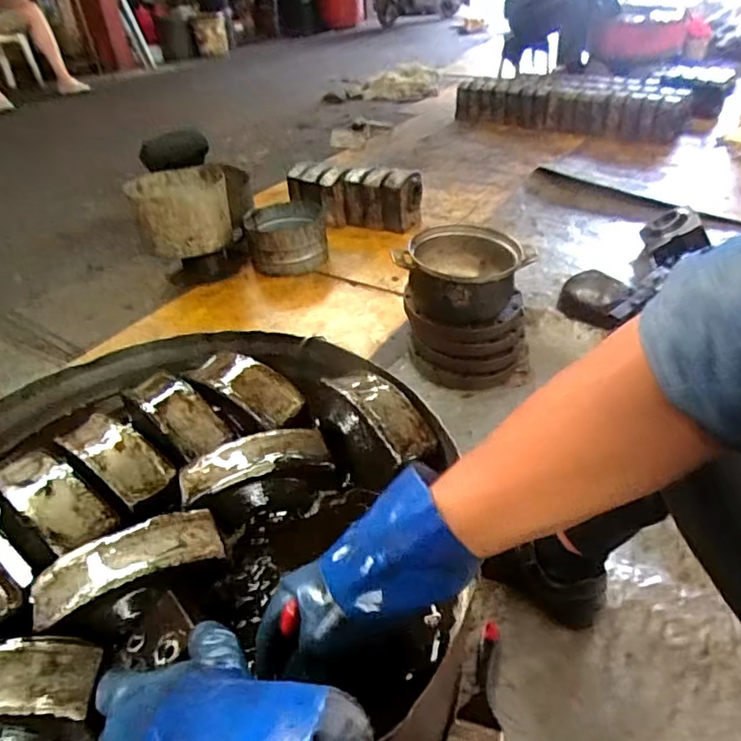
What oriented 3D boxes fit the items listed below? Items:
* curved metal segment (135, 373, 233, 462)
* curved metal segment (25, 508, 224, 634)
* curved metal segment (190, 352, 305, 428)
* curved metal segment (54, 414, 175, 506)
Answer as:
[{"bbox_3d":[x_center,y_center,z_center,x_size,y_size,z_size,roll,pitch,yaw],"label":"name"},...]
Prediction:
[{"bbox_3d":[-0.226,0.049,0.642,0.056,0.021,0.148,-33,55,-33],"label":"curved metal segment"},{"bbox_3d":[-0.219,0.164,0.486,0.158,0.028,0.063,-18,41,-18],"label":"curved metal segment"},{"bbox_3d":[-0.155,0.018,0.671,0.155,0.037,0.063,26,46,31],"label":"curved metal segment"},{"bbox_3d":[-0.281,0.090,0.598,0.142,0.029,0.058,24,45,29],"label":"curved metal segment"}]

